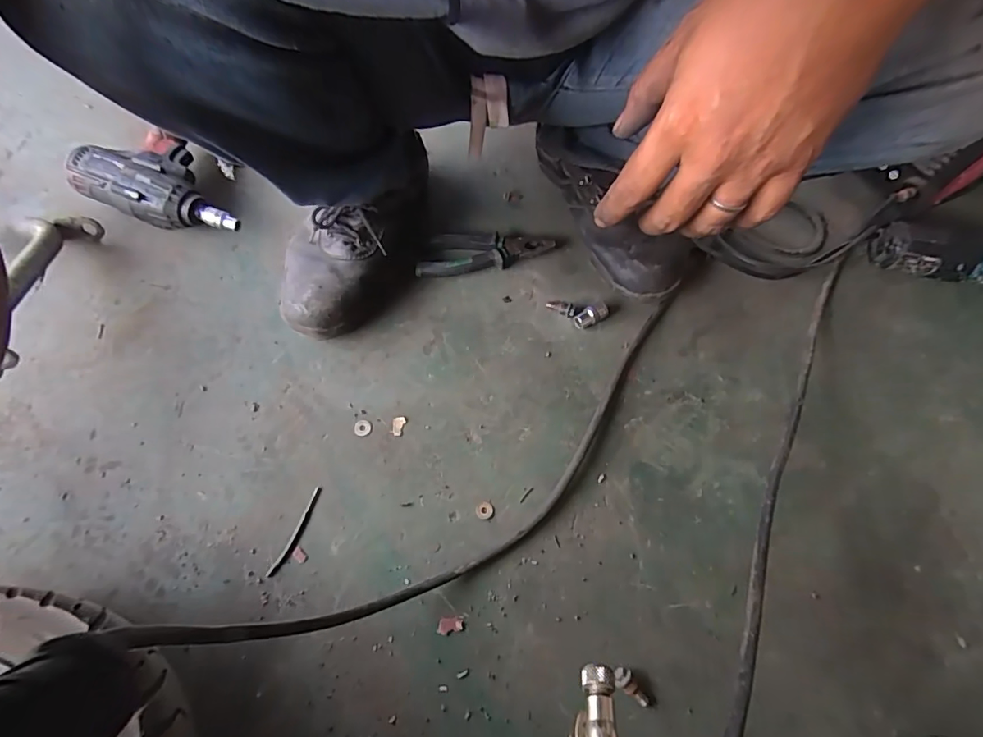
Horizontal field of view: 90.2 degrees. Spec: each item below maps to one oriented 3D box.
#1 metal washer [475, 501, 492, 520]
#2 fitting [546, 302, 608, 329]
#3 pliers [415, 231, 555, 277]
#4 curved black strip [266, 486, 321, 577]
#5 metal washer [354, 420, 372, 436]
[{"bbox_3d":[-0.008,0.148,0.510,0.017,0.004,0.017,1,67,-2],"label":"metal washer"},{"bbox_3d":[0.104,-0.067,0.597,0.072,0.021,0.032,8,67,1],"label":"fitting"},{"bbox_3d":[-0.009,-0.149,0.624,0.168,0.021,0.061,-5,68,-4],"label":"pliers"},{"bbox_3d":[-0.196,0.164,0.493,0.011,0.004,0.091,23,68,7],"label":"curved black strip"},{"bbox_3d":[-0.142,0.065,0.539,0.017,0.004,0.017,-11,68,-7],"label":"metal washer"}]

